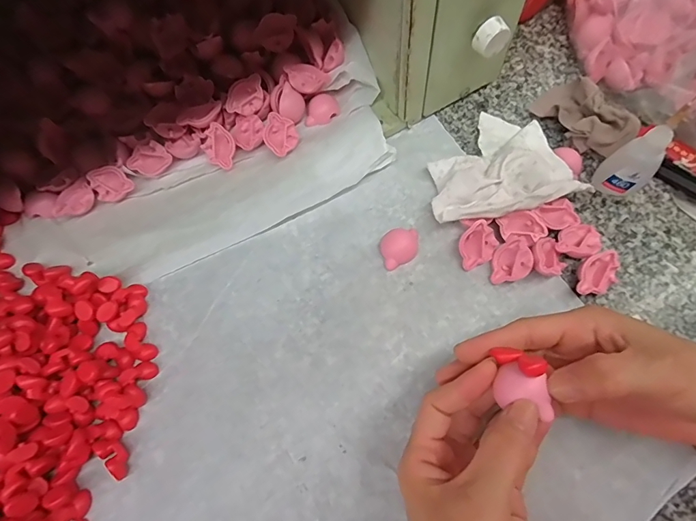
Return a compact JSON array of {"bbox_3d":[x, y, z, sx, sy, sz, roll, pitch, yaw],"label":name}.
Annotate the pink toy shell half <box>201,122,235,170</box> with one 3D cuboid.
[{"bbox_3d":[-0.108,-0.095,0.336,0.026,0.019,0.034,-34,70,-9],"label":"pink toy shell half"}]

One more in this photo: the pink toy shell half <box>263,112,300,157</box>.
[{"bbox_3d":[-0.057,-0.104,0.338,0.028,0.015,0.031,19,71,11],"label":"pink toy shell half"}]

